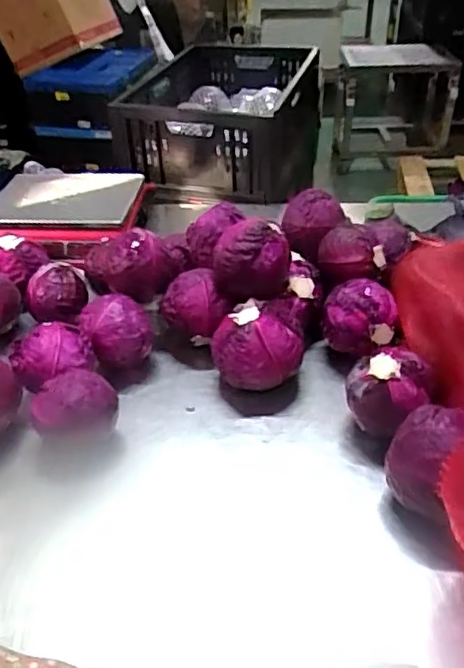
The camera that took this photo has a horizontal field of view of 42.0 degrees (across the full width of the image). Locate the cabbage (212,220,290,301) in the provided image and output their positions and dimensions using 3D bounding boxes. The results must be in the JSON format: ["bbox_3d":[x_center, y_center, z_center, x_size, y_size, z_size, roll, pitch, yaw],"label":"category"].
[{"bbox_3d":[0.032,-0.107,0.930,0.113,0.124,0.103,0,38,4],"label":"cabbage"}]

